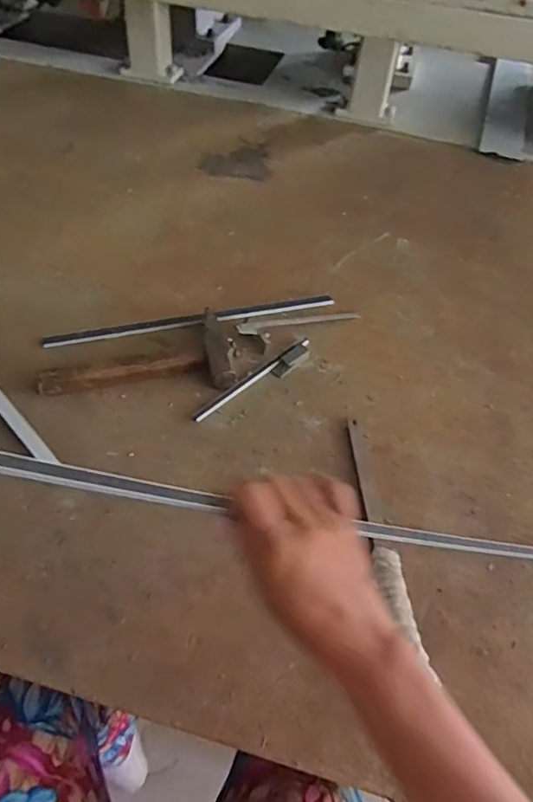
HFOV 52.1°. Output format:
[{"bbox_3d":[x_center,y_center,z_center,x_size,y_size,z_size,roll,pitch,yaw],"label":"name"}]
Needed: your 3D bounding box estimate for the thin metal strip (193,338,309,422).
[{"bbox_3d":[-0.015,-0.031,0.695,0.011,0.004,0.198,40,59,22],"label":"thin metal strip"}]

